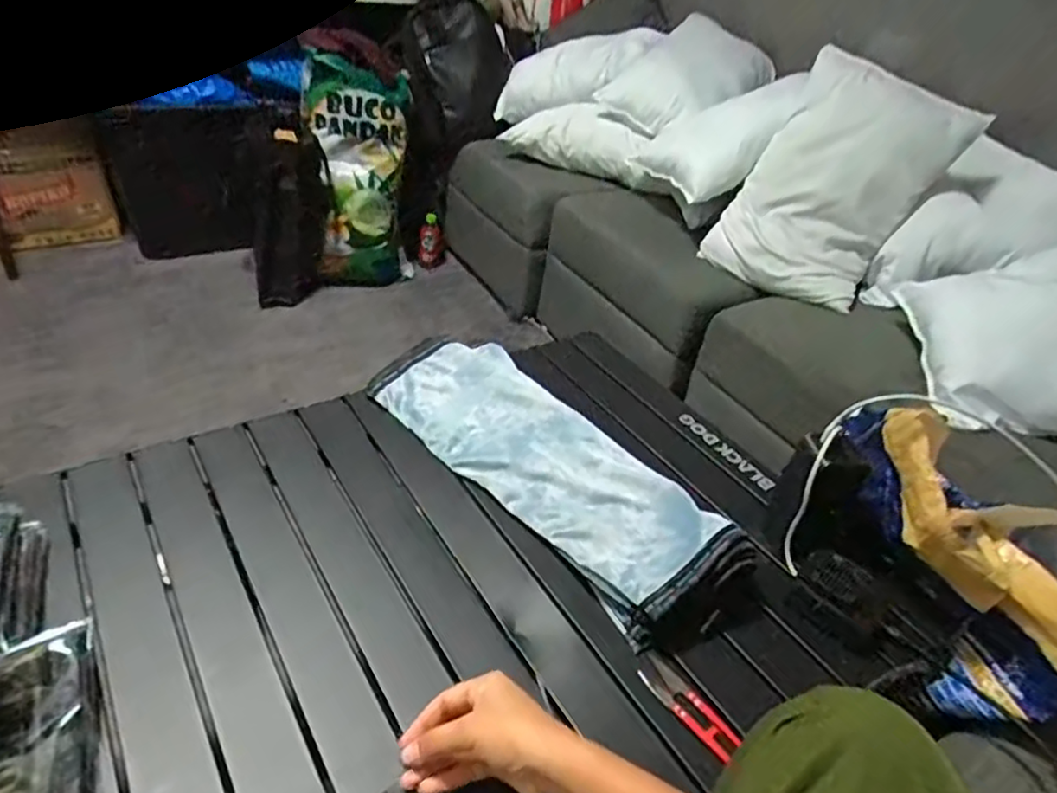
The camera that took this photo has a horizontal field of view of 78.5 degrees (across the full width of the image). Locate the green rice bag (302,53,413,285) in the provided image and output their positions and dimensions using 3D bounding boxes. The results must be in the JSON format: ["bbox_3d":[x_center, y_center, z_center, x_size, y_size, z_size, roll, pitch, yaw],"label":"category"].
[{"bbox_3d":[-0.469,-0.610,1.814,0.276,0.562,0.196,-1,38,-14],"label":"green rice bag"}]

